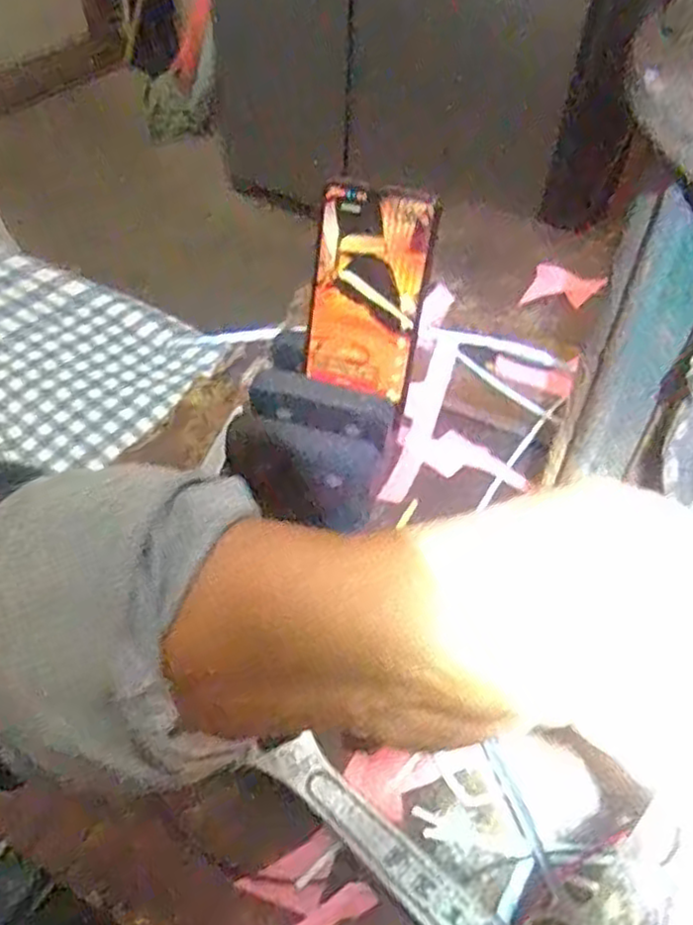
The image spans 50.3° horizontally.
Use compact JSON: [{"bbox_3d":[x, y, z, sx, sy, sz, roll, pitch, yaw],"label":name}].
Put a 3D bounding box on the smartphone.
[{"bbox_3d":[0.016,-0.114,0.504,0.071,0.138,0.014,13,31,7],"label":"smartphone"}]

